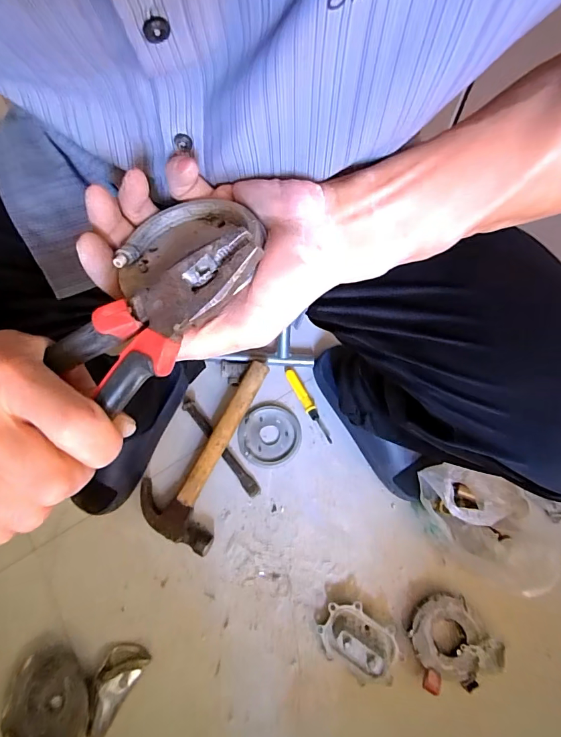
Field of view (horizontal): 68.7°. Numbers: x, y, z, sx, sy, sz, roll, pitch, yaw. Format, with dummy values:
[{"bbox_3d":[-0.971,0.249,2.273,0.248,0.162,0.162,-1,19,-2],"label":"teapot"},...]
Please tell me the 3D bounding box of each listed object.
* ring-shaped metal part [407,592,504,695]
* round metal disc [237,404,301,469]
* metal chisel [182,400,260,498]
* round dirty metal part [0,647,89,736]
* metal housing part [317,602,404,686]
[{"bbox_3d":[0.226,0.373,0.555,0.108,0.036,0.110,-1,68,1],"label":"ring-shaped metal part"},{"bbox_3d":[-0.019,0.110,0.673,0.100,0.012,0.099,-1,68,1],"label":"round metal disc"},{"bbox_3d":[-0.099,0.129,0.675,0.021,0.019,0.192,-37,72,-12],"label":"metal chisel"},{"bbox_3d":[-0.313,0.446,0.540,0.106,0.023,0.123,-22,69,-7],"label":"round dirty metal part"},{"bbox_3d":[0.107,0.369,0.550,0.106,0.049,0.077,30,72,13],"label":"metal housing part"}]

